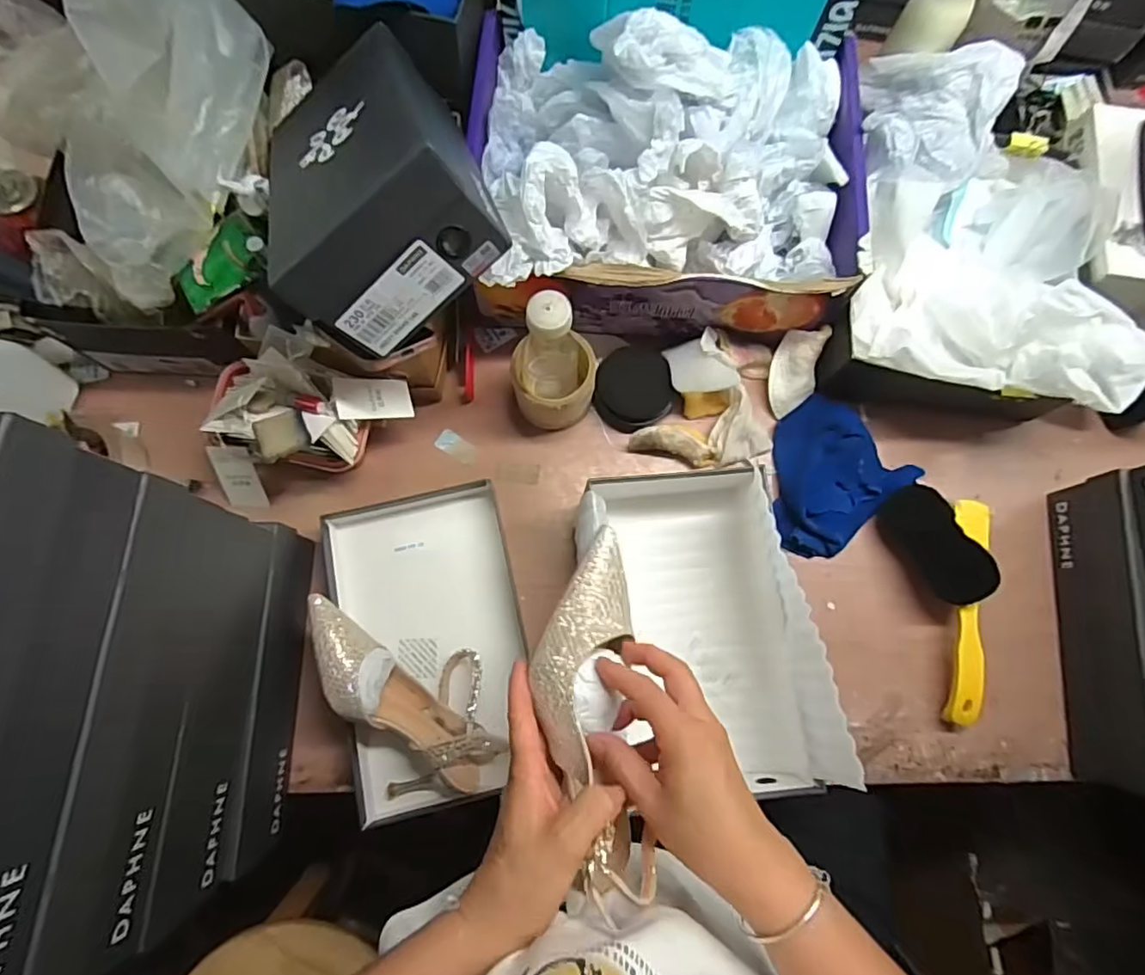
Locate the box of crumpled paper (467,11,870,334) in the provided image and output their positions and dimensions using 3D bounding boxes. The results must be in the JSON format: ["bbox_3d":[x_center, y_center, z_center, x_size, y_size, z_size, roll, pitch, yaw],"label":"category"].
[{"bbox_3d":[0.092,-0.323,0.607,0.390,0.168,0.307,4,77,0],"label":"box of crumpled paper"}]

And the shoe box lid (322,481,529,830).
[{"bbox_3d":[-0.144,0.160,0.599,0.179,0.028,0.310,-12,77,-4],"label":"shoe box lid"}]

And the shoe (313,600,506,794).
[{"bbox_3d":[-0.169,0.194,0.553,0.218,0.073,0.134,45,79,-9],"label":"shoe"}]

